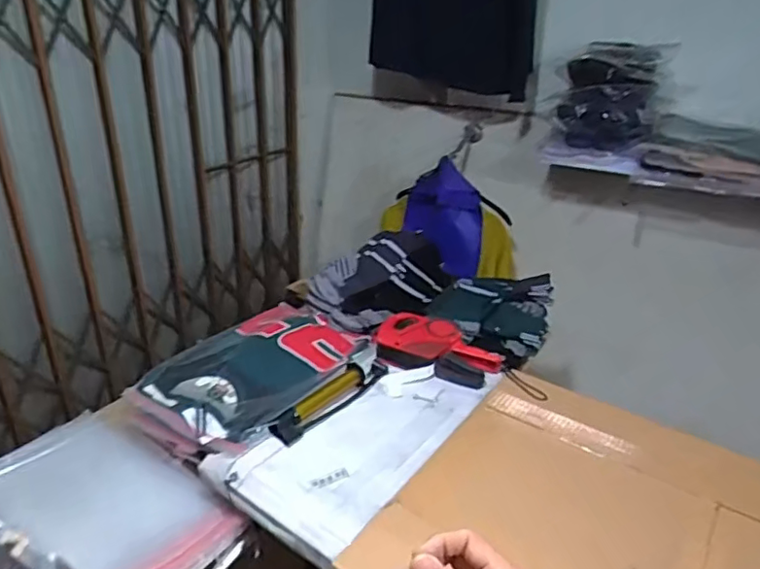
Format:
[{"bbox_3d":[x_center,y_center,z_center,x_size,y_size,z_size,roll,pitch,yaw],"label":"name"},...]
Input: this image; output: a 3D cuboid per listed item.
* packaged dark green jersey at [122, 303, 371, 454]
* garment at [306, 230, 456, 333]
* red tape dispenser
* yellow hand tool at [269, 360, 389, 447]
[{"bbox_3d":[-0.212,0.133,1.075,0.299,0.026,0.371,20,32,31],"label":"packaged dark green jersey"},{"bbox_3d":[0.014,0.001,1.385,0.210,0.128,0.444,13,29,21],"label":"garment"},{"bbox_3d":[0.102,0.116,1.079,0.219,0.066,0.099,14,29,22],"label":"red tape dispenser"},{"bbox_3d":[-0.073,0.178,0.981,0.036,0.034,0.251,20,32,31],"label":"yellow hand tool"}]

